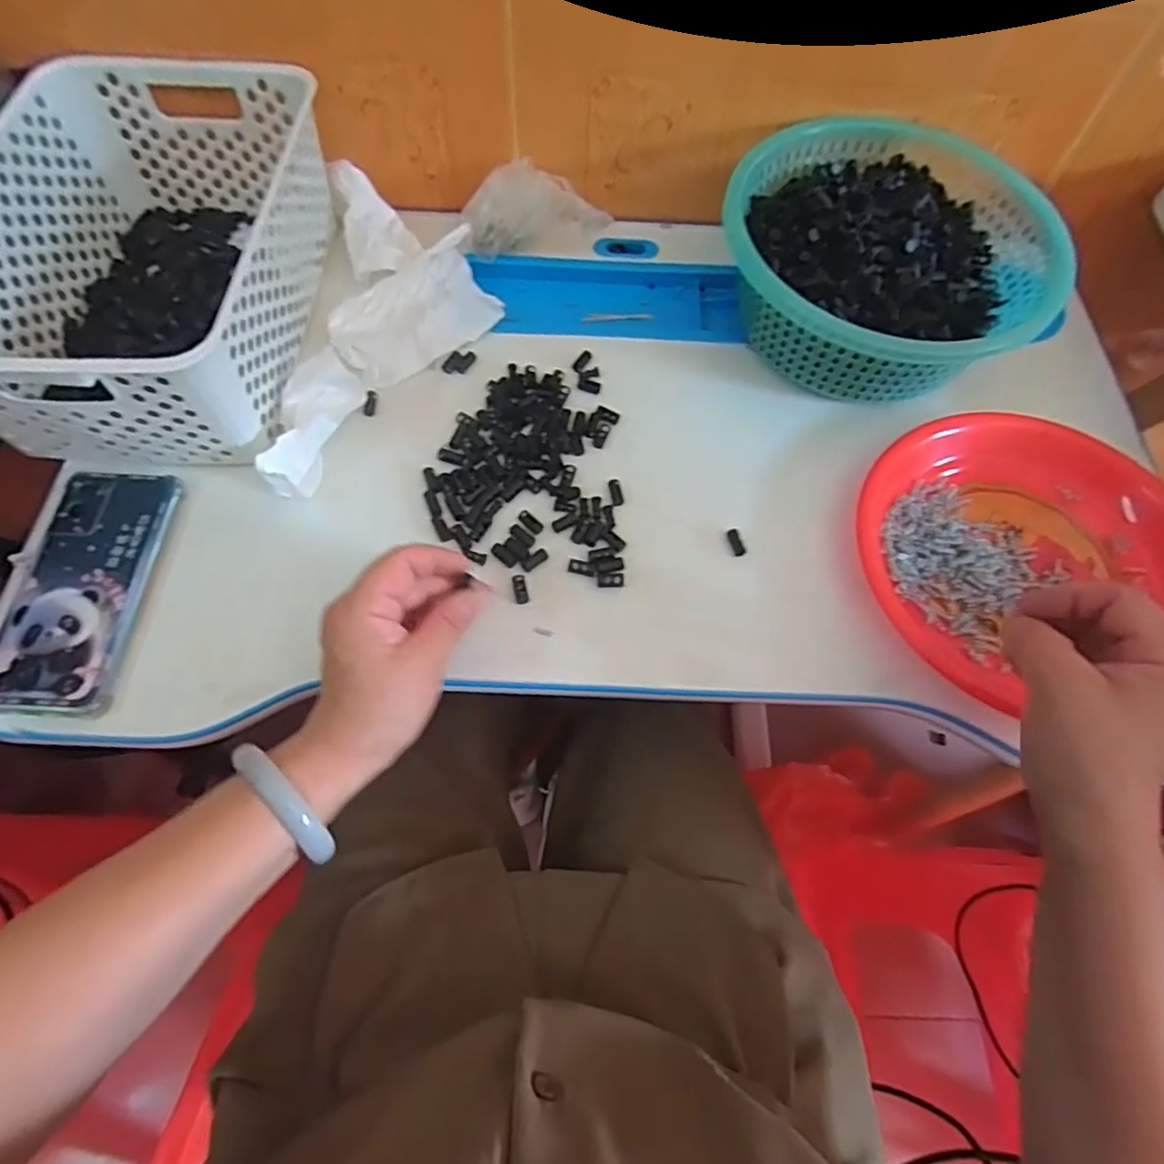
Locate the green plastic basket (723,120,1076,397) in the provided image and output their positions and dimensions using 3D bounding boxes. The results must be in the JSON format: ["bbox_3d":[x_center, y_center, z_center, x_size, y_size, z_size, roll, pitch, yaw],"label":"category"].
[{"bbox_3d":[0.218,-0.241,0.492,0.223,0.080,0.221,1,64,-2],"label":"green plastic basket"}]

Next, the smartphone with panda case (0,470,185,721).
[{"bbox_3d":[-0.308,0.001,0.404,0.072,0.009,0.163,2,64,-1],"label":"smartphone with panda case"}]

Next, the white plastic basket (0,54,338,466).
[{"bbox_3d":[-0.302,-0.232,0.465,0.200,0.109,0.305,0,64,-2],"label":"white plastic basket"}]

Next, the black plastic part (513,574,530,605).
[{"bbox_3d":[-0.039,0.004,0.417,0.008,0.004,0.020,-11,65,-7],"label":"black plastic part"}]

